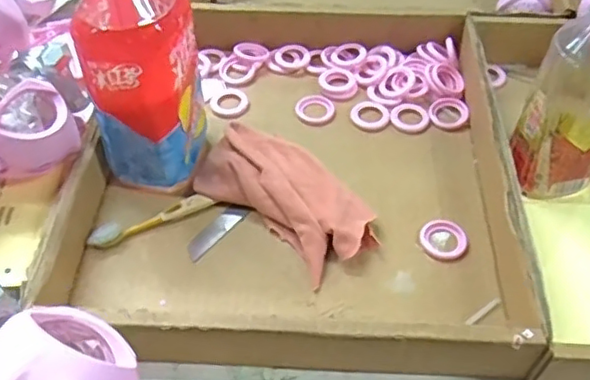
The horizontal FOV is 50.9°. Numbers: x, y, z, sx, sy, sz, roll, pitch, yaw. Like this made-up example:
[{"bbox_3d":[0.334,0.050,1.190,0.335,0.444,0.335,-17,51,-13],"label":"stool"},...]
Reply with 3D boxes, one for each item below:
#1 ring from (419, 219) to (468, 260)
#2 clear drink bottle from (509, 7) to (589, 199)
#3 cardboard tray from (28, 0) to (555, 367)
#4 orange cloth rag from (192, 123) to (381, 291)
[{"bbox_3d":[0.120,0.040,0.501,0.038,0.007,0.034,11,51,9],"label":"ring"},{"bbox_3d":[0.227,-0.078,0.491,0.068,0.187,0.081,27,55,20],"label":"clear drink bottle"},{"bbox_3d":[0.004,-0.033,0.530,0.339,0.056,0.360,3,52,2],"label":"cardboard tray"},{"bbox_3d":[-0.011,0.002,0.518,0.164,0.031,0.083,36,59,26],"label":"orange cloth rag"}]

